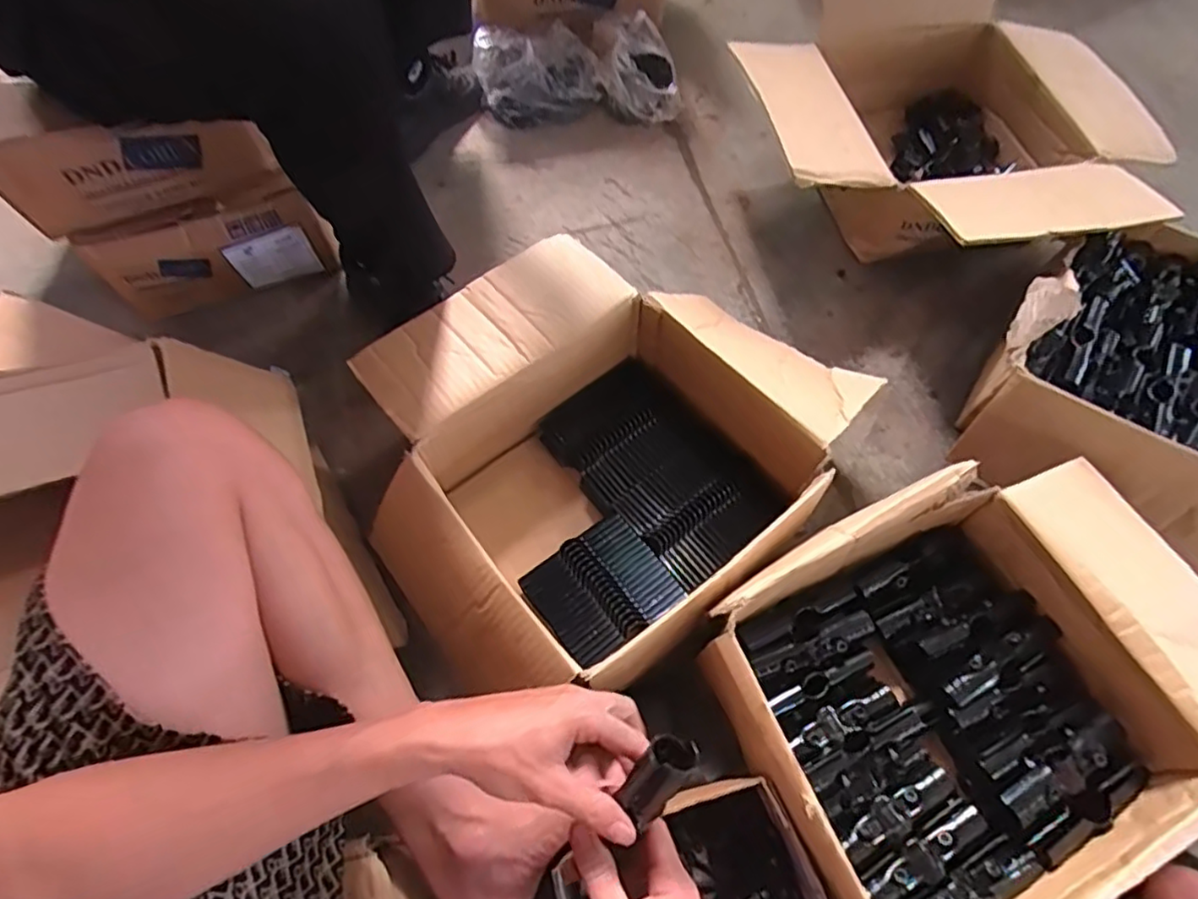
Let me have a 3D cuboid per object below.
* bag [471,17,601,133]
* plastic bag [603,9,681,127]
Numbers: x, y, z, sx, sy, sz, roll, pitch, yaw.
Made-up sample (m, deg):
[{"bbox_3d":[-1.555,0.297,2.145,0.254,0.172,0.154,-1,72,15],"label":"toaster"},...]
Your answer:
[{"bbox_3d":[-0.103,-0.636,1.069,0.196,0.098,0.166,-23,65,-9],"label":"bag"},{"bbox_3d":[0.068,-0.637,1.072,0.129,0.097,0.154,-7,62,0],"label":"plastic bag"}]

